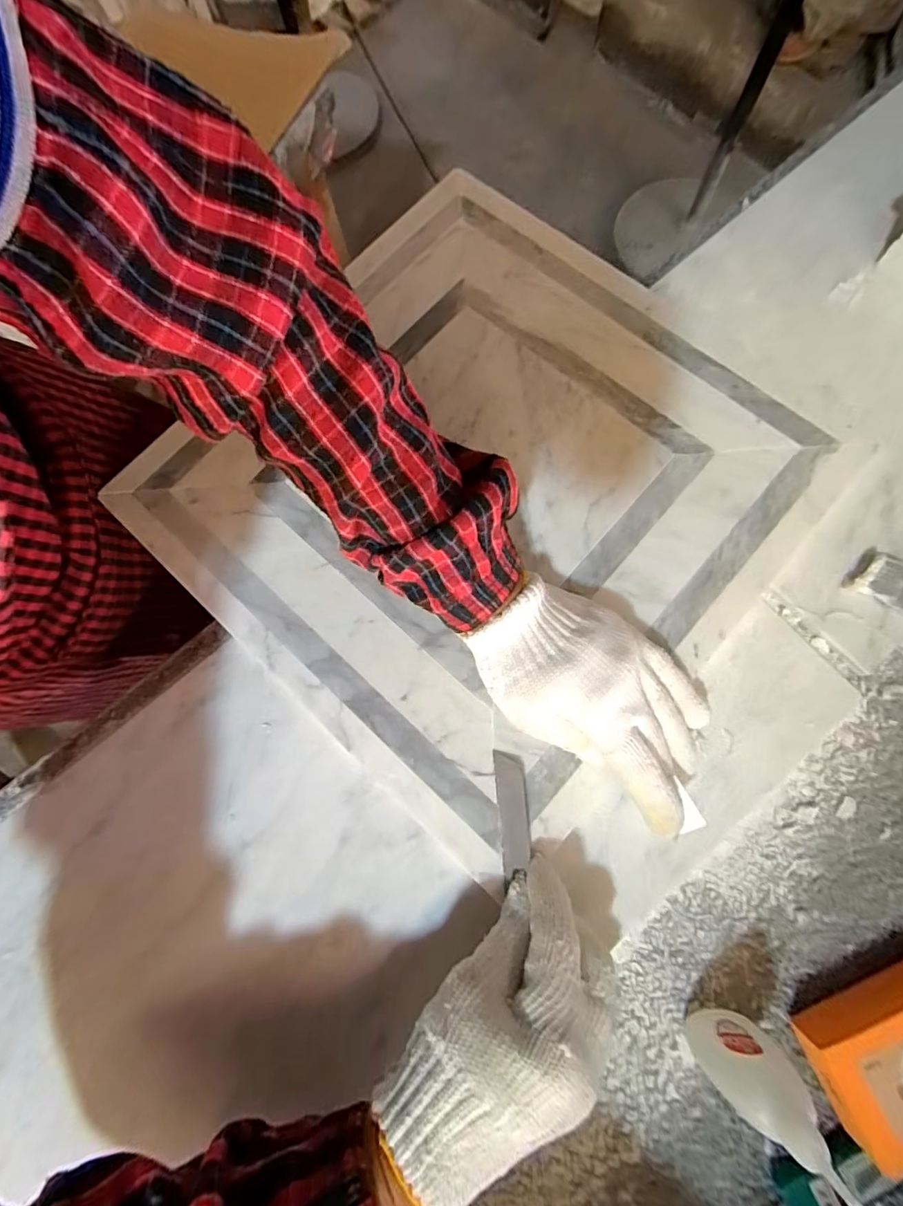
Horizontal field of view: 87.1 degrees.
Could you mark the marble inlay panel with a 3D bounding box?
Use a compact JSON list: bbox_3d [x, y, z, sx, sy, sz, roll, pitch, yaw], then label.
[{"bbox_3d":[0.013,-0.096,0.343,0.378,0.019,0.391,40,82,9],"label":"marble inlay panel"}]

